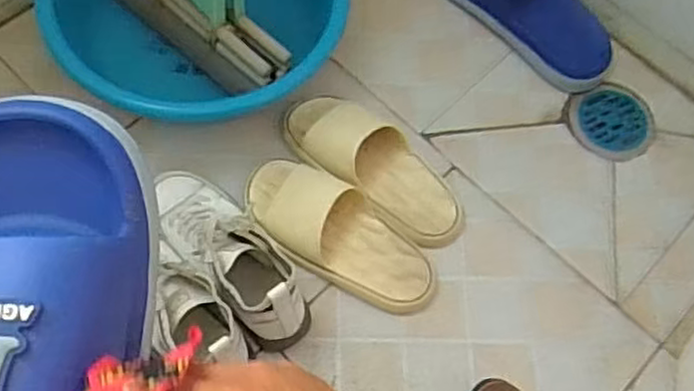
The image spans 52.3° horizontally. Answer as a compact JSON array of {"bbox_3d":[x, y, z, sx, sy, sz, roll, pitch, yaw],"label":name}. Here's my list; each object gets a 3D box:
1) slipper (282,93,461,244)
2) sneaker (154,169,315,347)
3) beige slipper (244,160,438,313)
[{"bbox_3d":[0.029,-0.037,0.804,0.242,0.075,0.088,33,68,11],"label":"slipper"},{"bbox_3d":[-0.131,0.055,0.725,0.085,0.112,0.230,-36,73,-18],"label":"sneaker"},{"bbox_3d":[-0.010,0.043,0.758,0.232,0.078,0.117,25,67,8],"label":"beige slipper"}]

